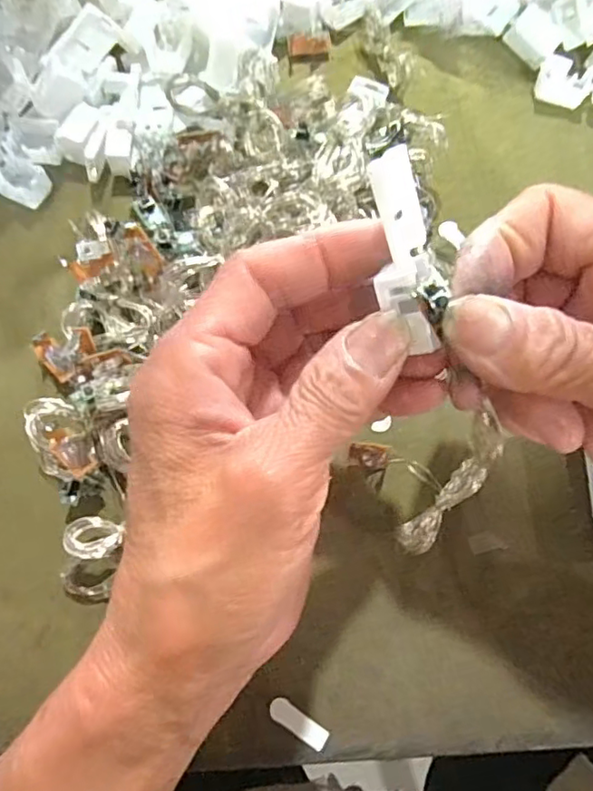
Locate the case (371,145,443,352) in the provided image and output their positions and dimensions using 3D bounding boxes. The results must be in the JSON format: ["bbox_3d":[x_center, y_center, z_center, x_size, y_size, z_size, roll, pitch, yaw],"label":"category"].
[{"bbox_3d":[0.030,-0.038,0.158,0.016,0.011,0.054,-12,101,-1],"label":"case"}]

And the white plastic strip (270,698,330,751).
[{"bbox_3d":[0.001,0.122,0.214,0.024,0.004,0.007,32,77,10],"label":"white plastic strip"}]

